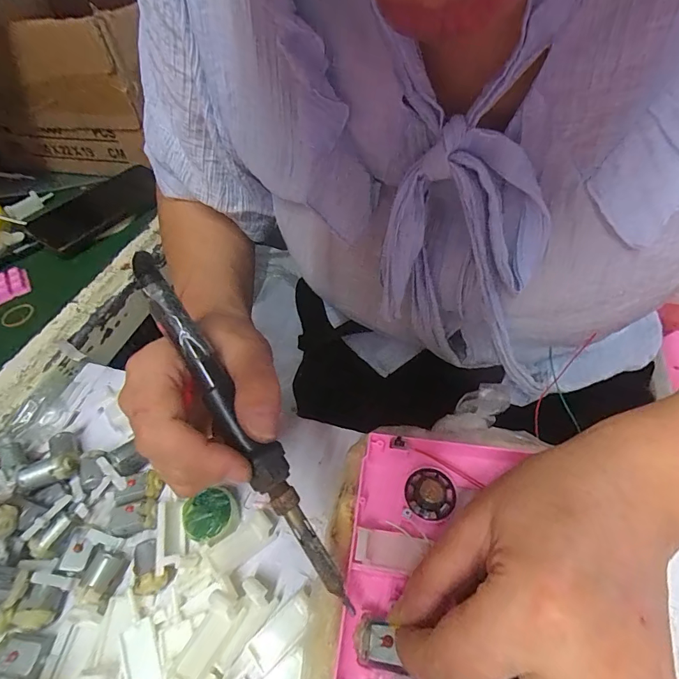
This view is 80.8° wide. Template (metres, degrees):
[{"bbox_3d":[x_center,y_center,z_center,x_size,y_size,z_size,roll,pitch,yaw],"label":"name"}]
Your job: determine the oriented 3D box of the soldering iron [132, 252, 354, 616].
[{"bbox_3d":[-0.049,0.036,0.190,0.016,0.012,0.186,-31,83,-20],"label":"soldering iron"}]

